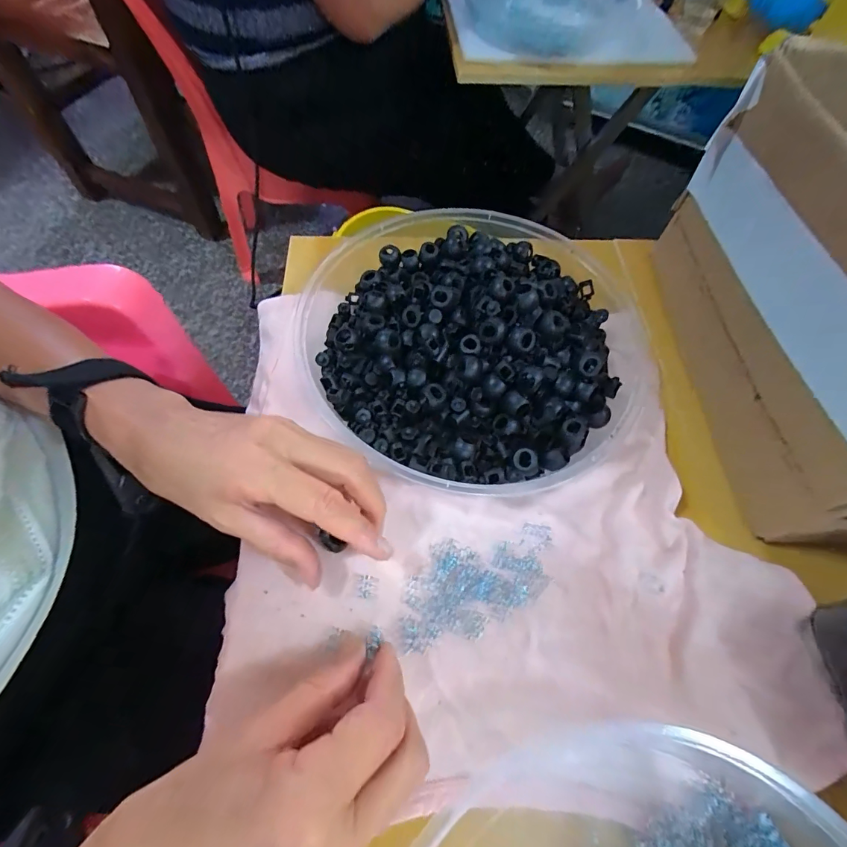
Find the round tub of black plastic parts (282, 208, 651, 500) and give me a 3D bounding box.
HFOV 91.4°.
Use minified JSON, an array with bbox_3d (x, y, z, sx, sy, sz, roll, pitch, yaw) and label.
[{"bbox_3d":[0.034,-0.069,0.291,0.235,0.053,0.231,1,64,-3],"label":"round tub of black plastic parts"}]

